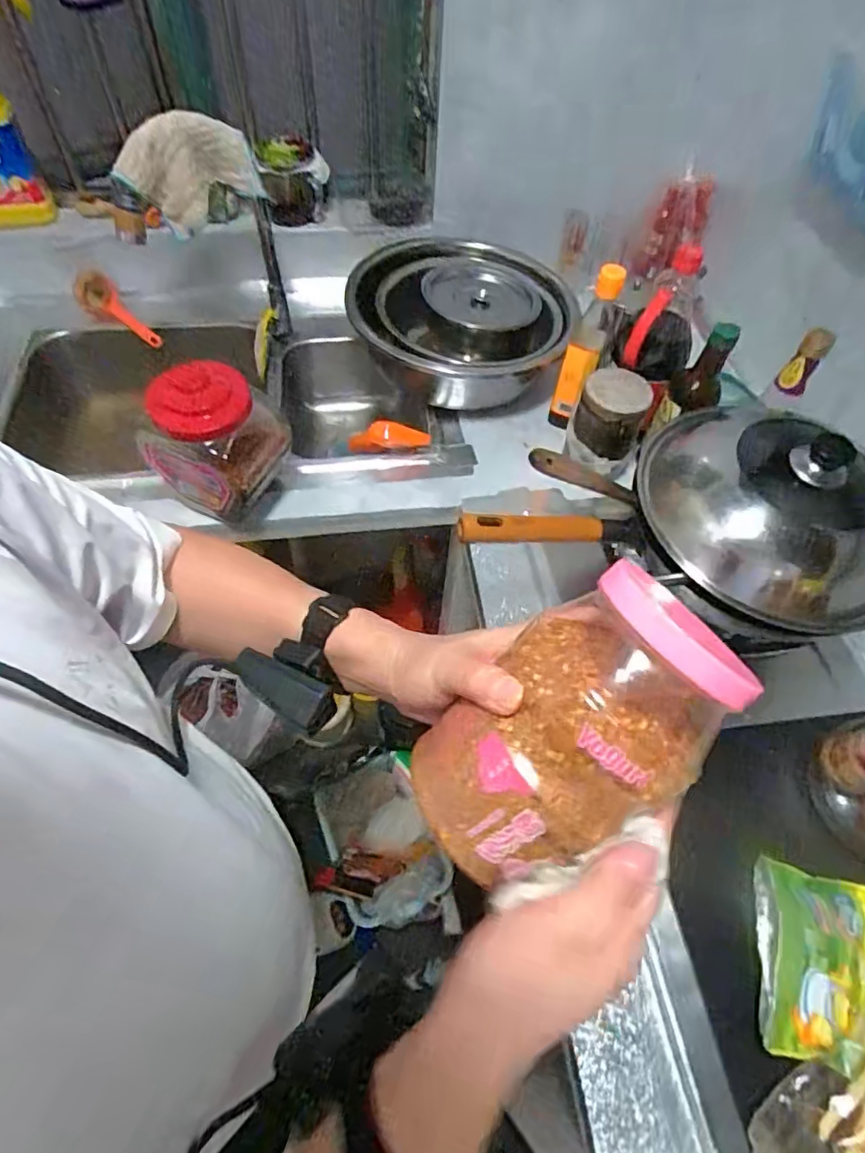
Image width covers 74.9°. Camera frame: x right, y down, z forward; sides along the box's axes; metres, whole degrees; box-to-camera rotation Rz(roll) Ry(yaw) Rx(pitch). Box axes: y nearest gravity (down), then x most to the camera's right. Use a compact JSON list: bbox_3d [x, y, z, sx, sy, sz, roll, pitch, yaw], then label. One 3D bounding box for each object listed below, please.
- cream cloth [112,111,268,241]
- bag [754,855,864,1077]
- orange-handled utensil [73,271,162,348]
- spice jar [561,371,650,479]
[{"bbox_3d":[-0.330,-0.550,0.776,0.176,0.150,0.057,-20,61,-15],"label":"cream cloth"},{"bbox_3d":[0.357,0.331,0.471,0.161,0.038,0.137,13,58,5],"label":"bag"},{"bbox_3d":[-0.574,-0.487,1.028,0.197,0.023,0.067,40,62,-1],"label":"orange-handled utensil"},{"bbox_3d":[0.266,-0.232,0.834,0.097,0.122,0.087,32,61,16],"label":"spice jar"}]

